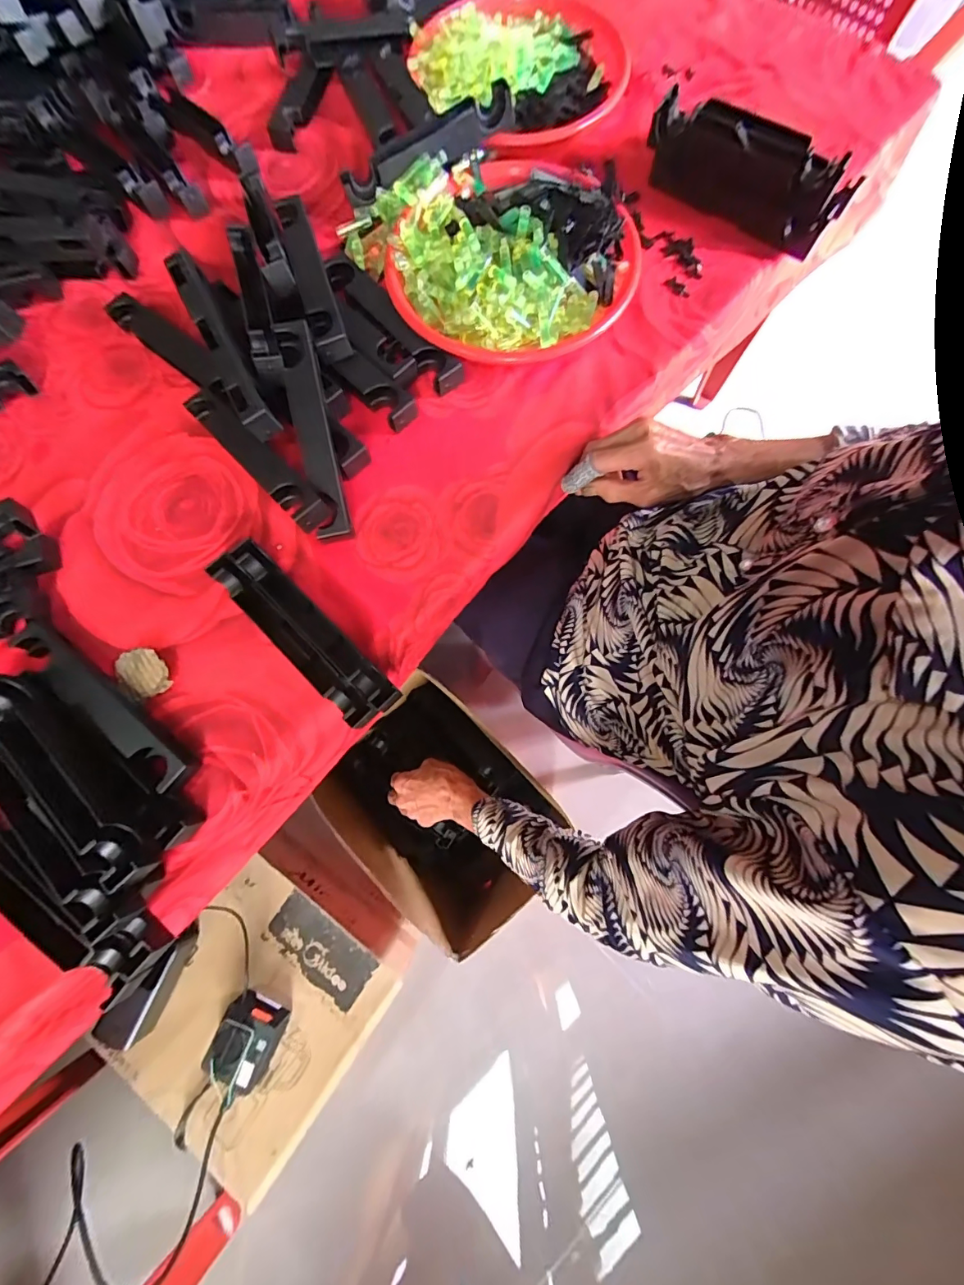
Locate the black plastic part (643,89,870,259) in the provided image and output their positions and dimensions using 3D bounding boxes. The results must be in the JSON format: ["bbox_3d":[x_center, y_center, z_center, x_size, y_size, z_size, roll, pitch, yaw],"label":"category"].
[{"bbox_3d":[0.275,-0.494,0.489,0.210,0.054,0.076,34,81,7],"label":"black plastic part"}]

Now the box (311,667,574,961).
[{"bbox_3d":[-0.057,0.226,0.682,0.215,0.202,0.298,-40,81,-6],"label":"box"}]

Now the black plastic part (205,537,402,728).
[{"bbox_3d":[-0.157,-0.008,0.416,0.200,0.031,0.045,44,83,8],"label":"black plastic part"}]

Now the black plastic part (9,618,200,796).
[{"bbox_3d":[-0.325,0.053,0.403,0.197,0.026,0.028,39,82,8],"label":"black plastic part"}]

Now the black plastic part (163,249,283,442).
[{"bbox_3d":[-0.239,-0.270,0.430,0.028,0.032,0.197,-29,77,-6],"label":"black plastic part"}]

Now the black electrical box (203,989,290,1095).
[{"bbox_3d":[-0.306,0.518,0.605,0.075,0.055,0.094,22,78,6],"label":"black electrical box"}]

